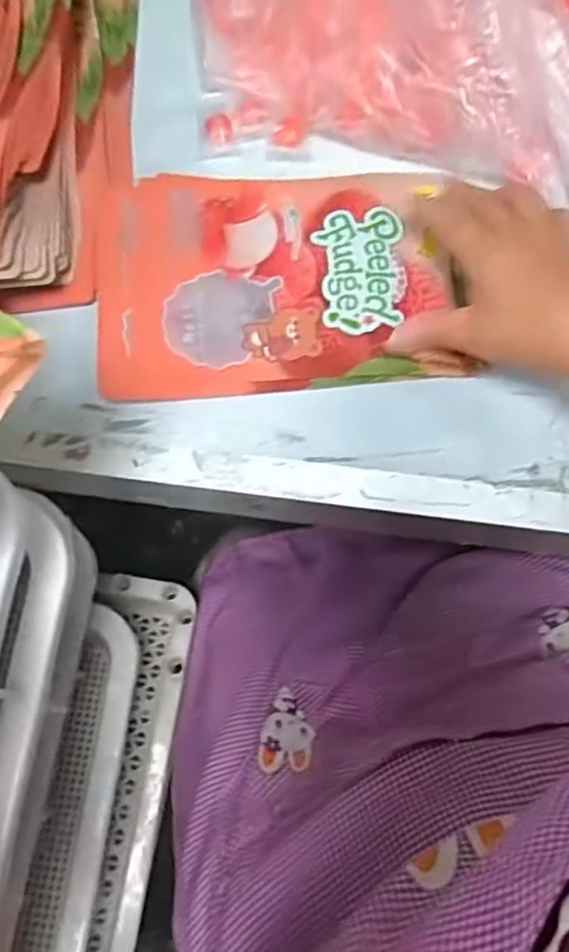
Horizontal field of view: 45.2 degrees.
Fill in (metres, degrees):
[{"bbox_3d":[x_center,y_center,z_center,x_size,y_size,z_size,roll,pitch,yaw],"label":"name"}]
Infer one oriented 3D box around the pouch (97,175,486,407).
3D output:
[{"bbox_3d":[-0.007,-0.133,0.454,0.220,0.019,0.163,-4,71,1],"label":"pouch"}]

